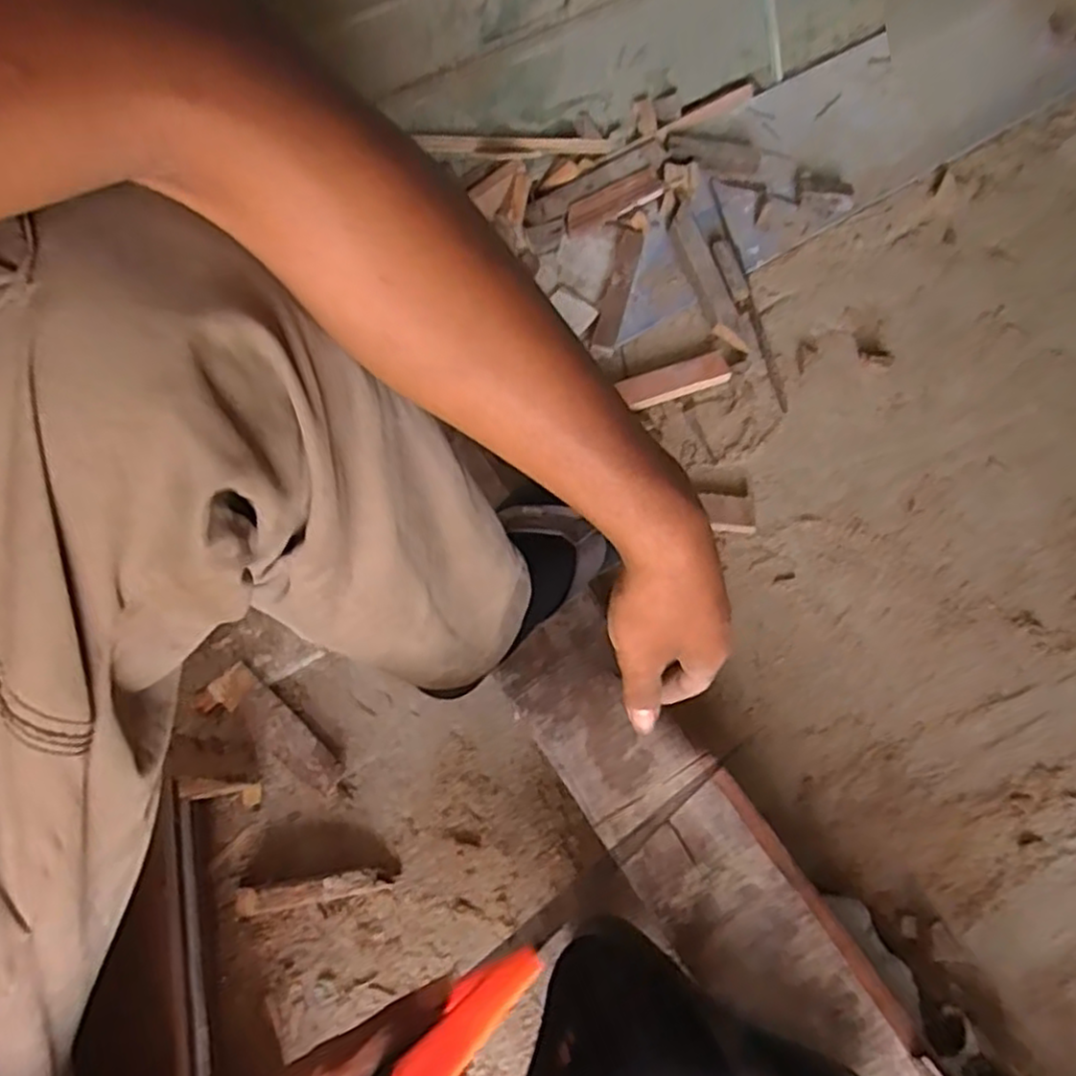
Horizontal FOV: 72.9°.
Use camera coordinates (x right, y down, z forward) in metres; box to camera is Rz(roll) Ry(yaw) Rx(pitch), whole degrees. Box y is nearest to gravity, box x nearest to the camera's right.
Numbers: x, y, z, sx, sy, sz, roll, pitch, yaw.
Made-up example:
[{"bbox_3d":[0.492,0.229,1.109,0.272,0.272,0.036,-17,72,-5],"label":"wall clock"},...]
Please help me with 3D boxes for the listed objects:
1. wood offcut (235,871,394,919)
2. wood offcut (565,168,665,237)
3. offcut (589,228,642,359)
[{"bbox_3d":[-0.201,0.314,0.643,0.132,0.025,0.024,-7,70,-4],"label":"wood offcut"},{"bbox_3d":[0.093,-0.413,0.896,0.138,0.013,0.042,-31,76,-14],"label":"wood offcut"},{"bbox_3d":[0.094,-0.289,0.856,0.029,0.012,0.180,15,71,1],"label":"offcut"}]

